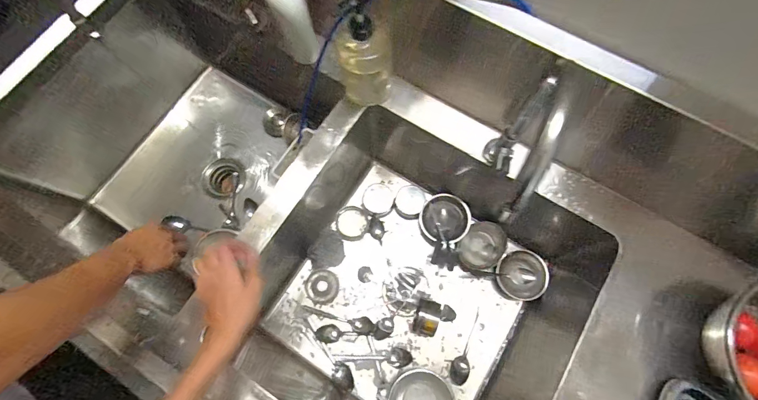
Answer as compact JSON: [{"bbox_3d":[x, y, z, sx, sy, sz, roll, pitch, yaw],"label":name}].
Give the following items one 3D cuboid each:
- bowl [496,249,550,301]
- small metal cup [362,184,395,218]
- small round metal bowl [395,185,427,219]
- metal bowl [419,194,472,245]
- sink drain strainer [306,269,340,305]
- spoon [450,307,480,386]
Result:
[{"bbox_3d":[0.321,0.170,0.798,0.106,0.047,0.107,0,74,1],"label":"bowl"},{"bbox_3d":[-0.001,0.001,0.870,0.077,0.048,0.073,0,74,1],"label":"small metal cup"},{"bbox_3d":[0.074,0.005,0.863,0.070,0.057,0.079,17,75,6],"label":"small round metal bowl"},{"bbox_3d":[0.157,0.047,0.847,0.118,0.063,0.117,16,75,5],"label":"metal bowl"},{"bbox_3d":[-0.132,0.203,0.826,0.075,0.009,0.074,18,75,6],"label":"sink drain strainer"},{"bbox_3d":[0.191,0.323,0.781,0.040,0.016,0.161,14,74,5],"label":"spoon"}]

